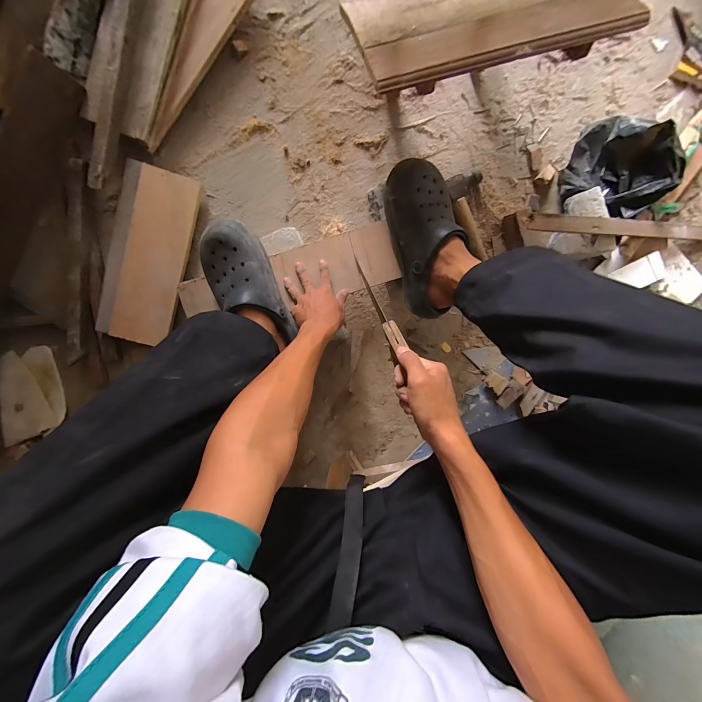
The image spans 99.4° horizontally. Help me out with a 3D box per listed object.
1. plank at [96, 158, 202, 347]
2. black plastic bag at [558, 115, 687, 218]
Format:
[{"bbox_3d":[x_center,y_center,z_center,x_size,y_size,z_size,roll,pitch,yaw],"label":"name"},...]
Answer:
[{"bbox_3d":[-0.422,-0.193,0.606,0.150,0.025,0.346,15,98,-2],"label":"plank"},{"bbox_3d":[0.532,-0.367,0.588,0.175,0.104,0.164,14,98,-2],"label":"black plastic bag"}]

